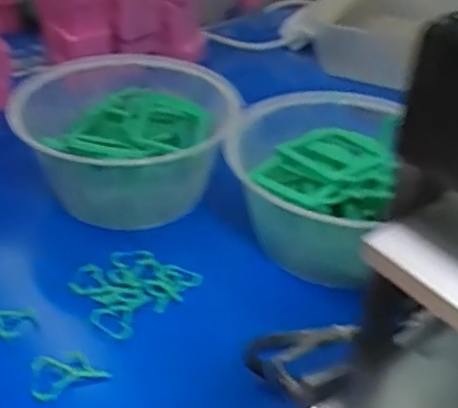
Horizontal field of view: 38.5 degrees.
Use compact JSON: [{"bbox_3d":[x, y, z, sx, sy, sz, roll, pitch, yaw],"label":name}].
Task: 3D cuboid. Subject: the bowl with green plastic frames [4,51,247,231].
[{"bbox_3d":[-0.080,-0.050,0.513,0.163,0.083,0.154,2,37,-2],"label":"bowl with green plastic frames"}]

